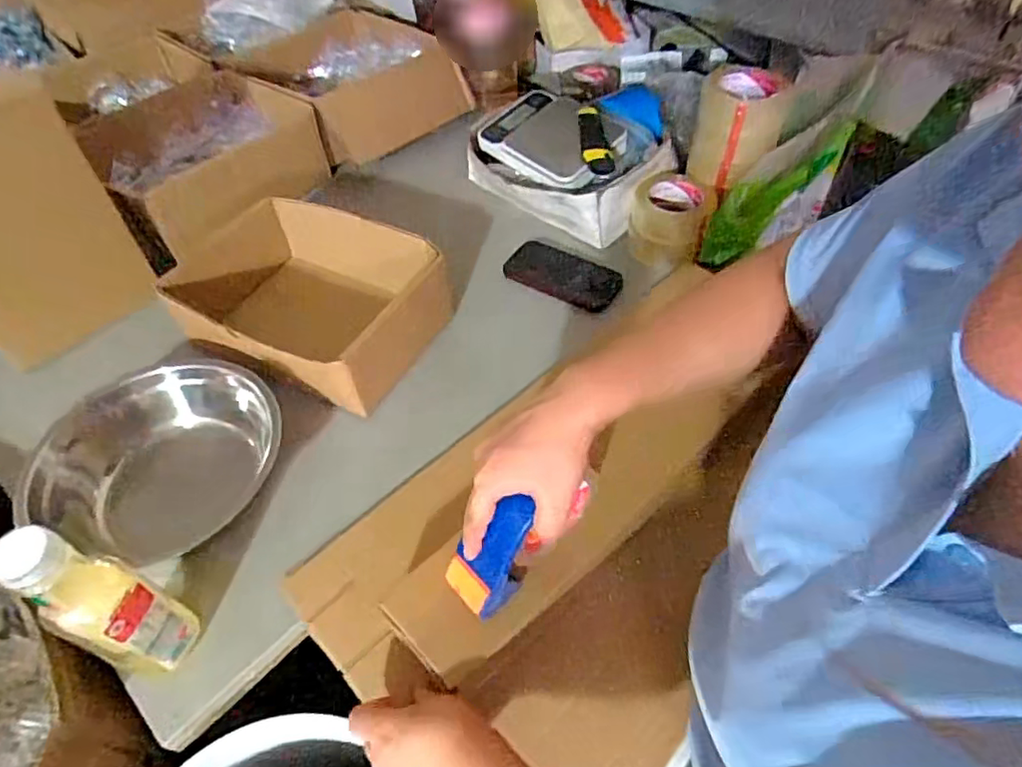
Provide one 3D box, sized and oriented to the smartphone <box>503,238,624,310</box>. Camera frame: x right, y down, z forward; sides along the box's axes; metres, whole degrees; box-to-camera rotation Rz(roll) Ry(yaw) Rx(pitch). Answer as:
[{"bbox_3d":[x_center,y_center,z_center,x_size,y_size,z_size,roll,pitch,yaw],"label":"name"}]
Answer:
[{"bbox_3d":[0.074,-0.155,0.866,0.156,0.009,0.079,26,68,14],"label":"smartphone"}]

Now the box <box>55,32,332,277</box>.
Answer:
[{"bbox_3d":[-0.523,-0.372,1.017,0.301,0.107,0.346,33,59,26],"label":"box"}]

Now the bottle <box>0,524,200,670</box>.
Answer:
[{"bbox_3d":[-0.315,0.172,0.477,0.054,0.196,0.063,24,55,20],"label":"bottle"}]

